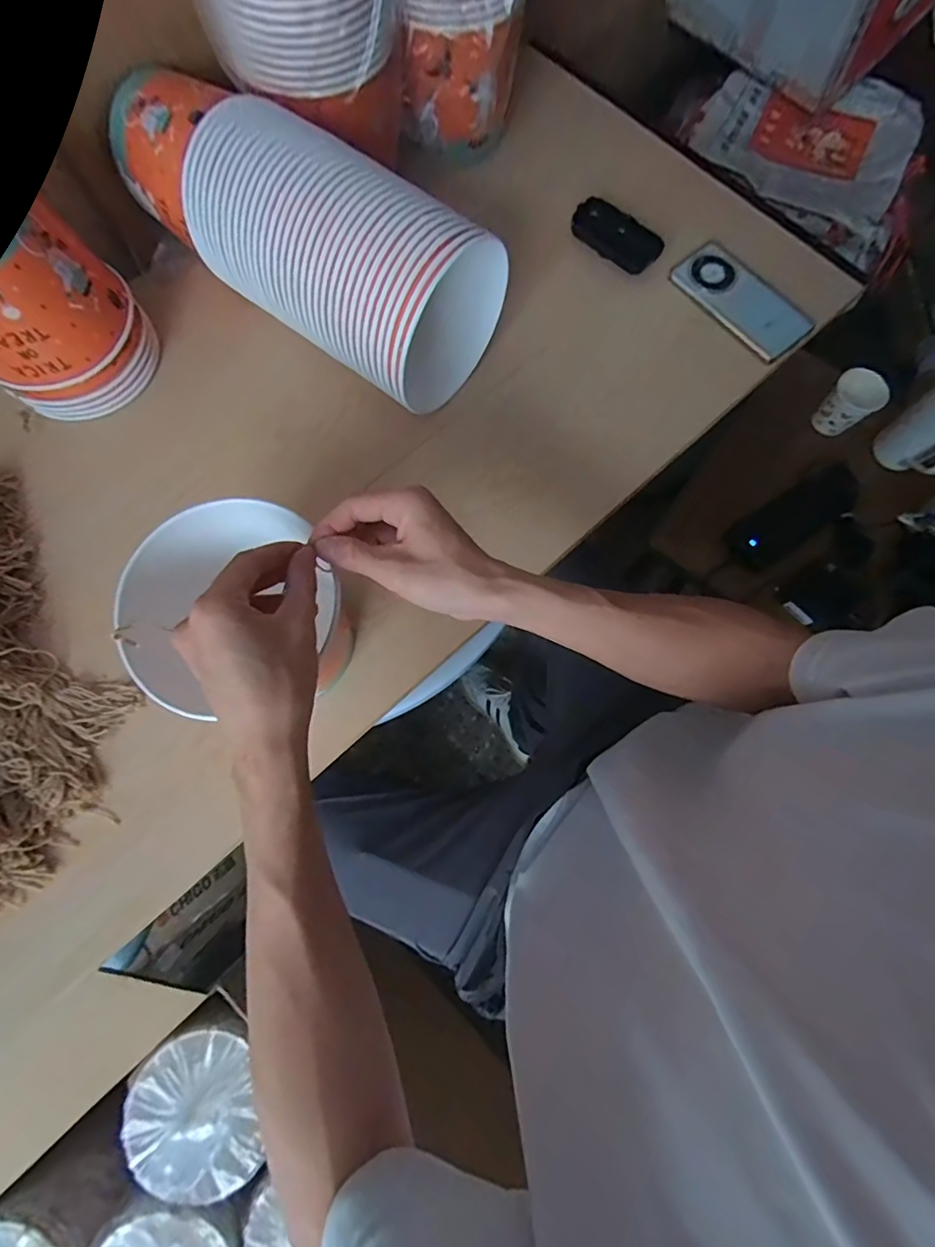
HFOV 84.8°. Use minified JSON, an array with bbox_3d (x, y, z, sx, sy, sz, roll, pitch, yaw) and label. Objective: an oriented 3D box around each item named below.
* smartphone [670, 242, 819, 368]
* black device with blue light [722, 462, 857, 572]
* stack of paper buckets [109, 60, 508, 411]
[{"bbox_3d":[0.321,-0.382,0.602,0.083,0.009,0.165,-39,80,-9],"label":"smartphone"},{"bbox_3d":[0.480,-0.160,0.738,0.231,0.026,0.071,-33,79,-8],"label":"black device with blue light"},{"bbox_3d":[-0.164,-0.394,0.495,0.407,0.127,0.154,42,80,9],"label":"stack of paper buckets"}]

